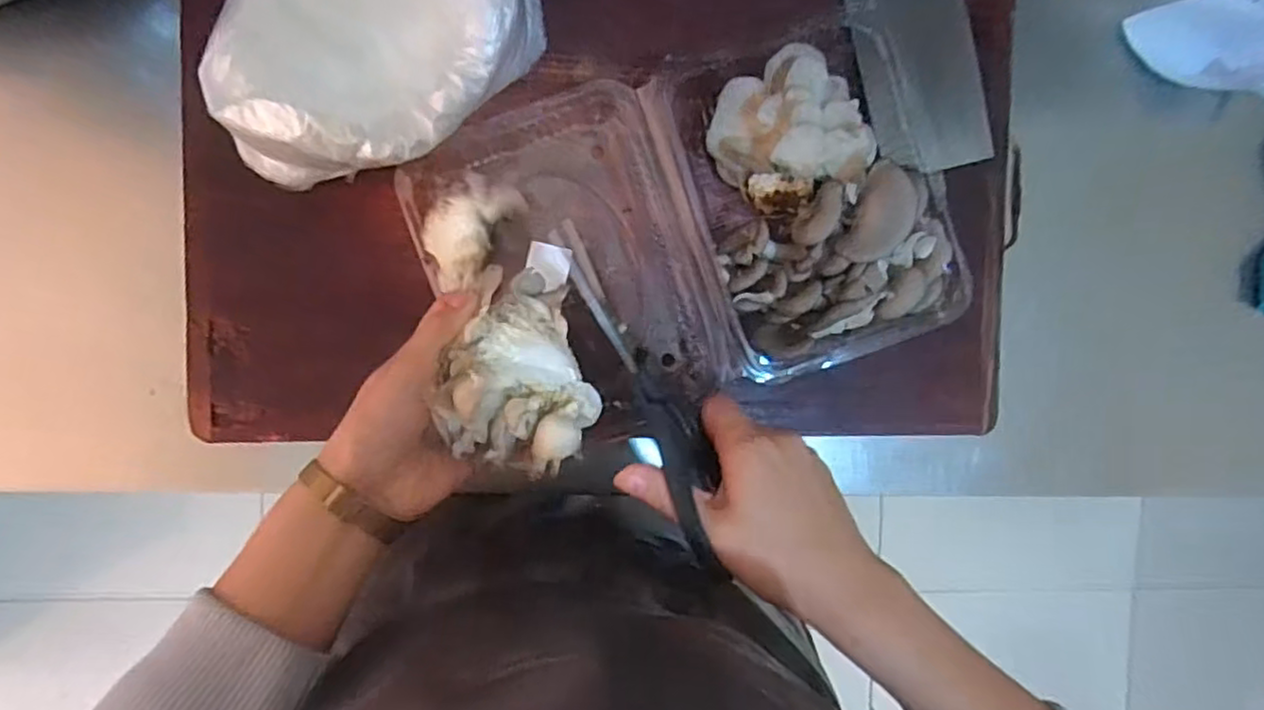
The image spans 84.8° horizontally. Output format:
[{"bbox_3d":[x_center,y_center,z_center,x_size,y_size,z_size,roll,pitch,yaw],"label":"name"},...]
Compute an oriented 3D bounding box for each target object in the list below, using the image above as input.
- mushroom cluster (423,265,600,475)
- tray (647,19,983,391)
[{"bbox_3d":[-0.056,0.008,0.370,0.077,0.070,0.096,20,90,-9],"label":"mushroom cluster"},{"bbox_3d":[0.119,-0.105,0.471,0.180,0.093,0.222,-17,95,-7],"label":"tray"}]

